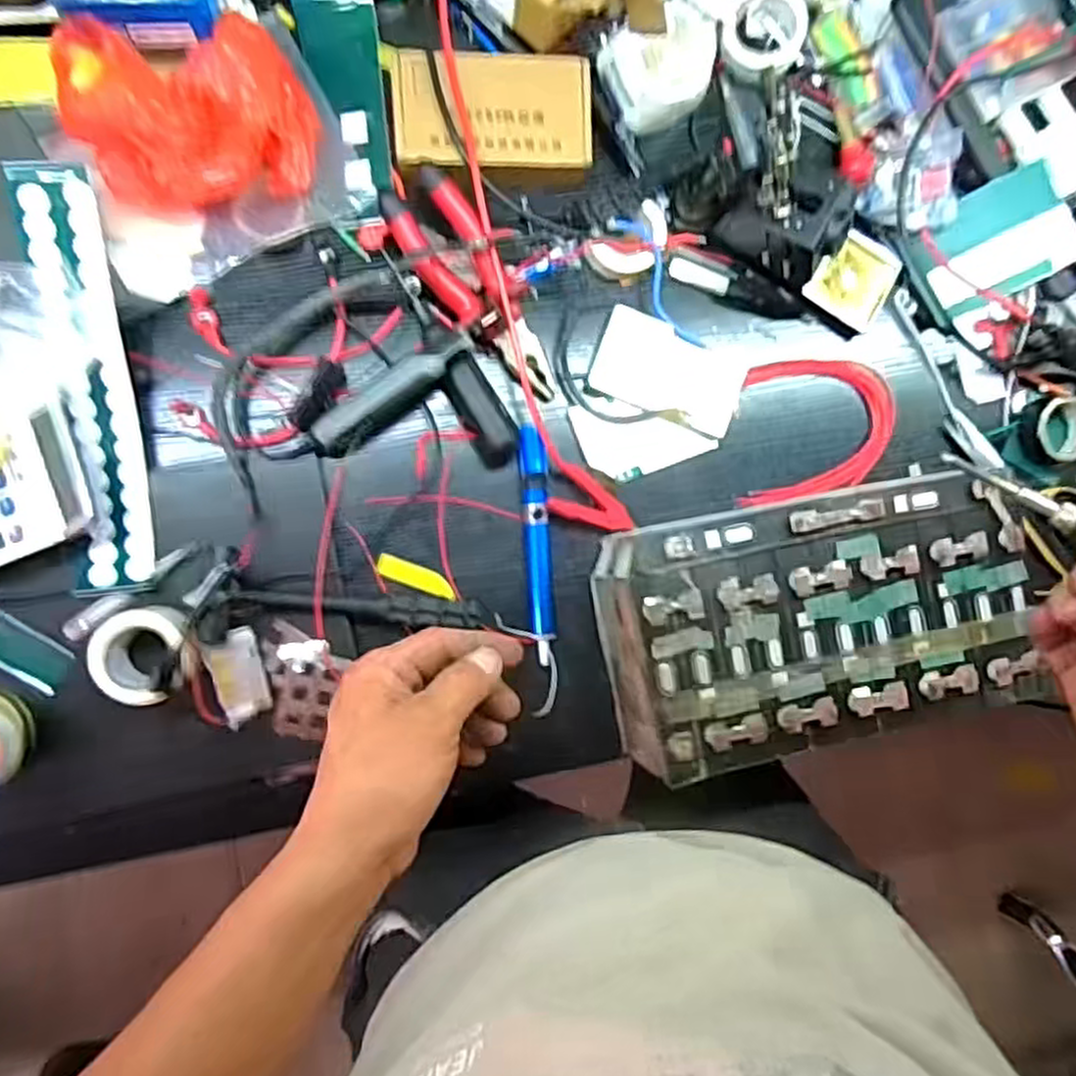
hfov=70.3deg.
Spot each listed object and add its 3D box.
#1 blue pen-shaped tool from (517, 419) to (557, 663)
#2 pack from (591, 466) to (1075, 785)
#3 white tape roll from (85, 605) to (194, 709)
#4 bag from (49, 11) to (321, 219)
[{"bbox_3d":[0.001,0.004,0.614,0.021,0.019,0.186,-4,89,-9],"label":"blue pen-shaped tool"},{"bbox_3d":[0.208,0.059,0.598,0.303,0.107,0.177,-11,90,-9],"label":"pack"},{"bbox_3d":[-0.276,0.079,0.531,0.055,0.034,0.065,20,86,-8],"label":"white tape roll"},{"bbox_3d":[-0.239,-0.295,0.528,0.160,0.076,0.122,-4,89,-9],"label":"bag"}]

